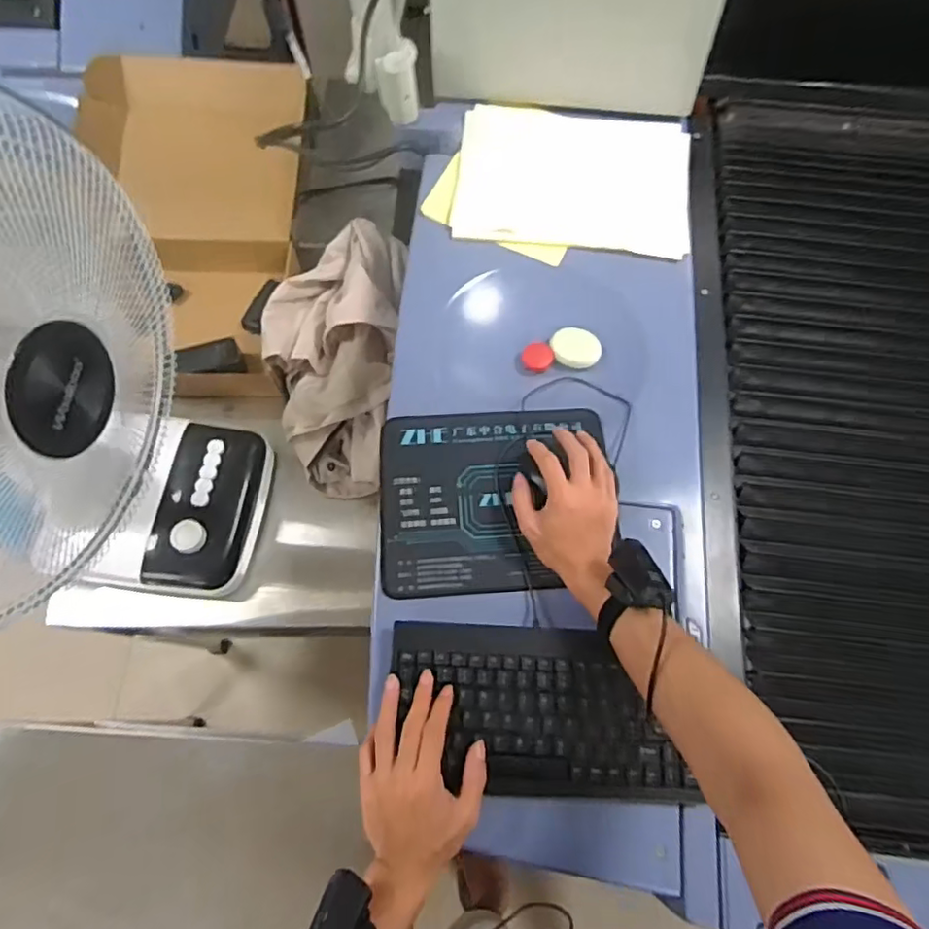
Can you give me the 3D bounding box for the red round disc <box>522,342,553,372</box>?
[{"bbox_3d":[0.093,-0.136,0.768,0.039,0.007,0.040,0,69,0],"label":"red round disc"}]

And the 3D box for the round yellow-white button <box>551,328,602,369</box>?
[{"bbox_3d":[0.141,-0.147,0.765,0.063,0.008,0.052,29,72,11],"label":"round yellow-white button"}]

